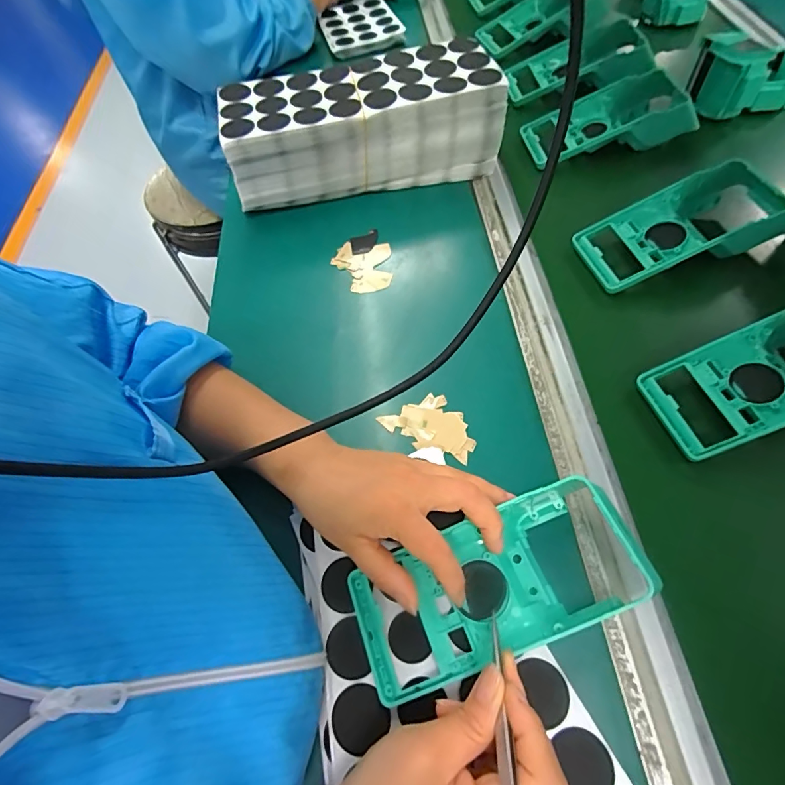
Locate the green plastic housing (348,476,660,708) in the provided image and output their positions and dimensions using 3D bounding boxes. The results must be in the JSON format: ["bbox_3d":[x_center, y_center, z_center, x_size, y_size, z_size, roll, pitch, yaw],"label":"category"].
[{"bbox_3d":[0.076,0.124,0.295,0.197,0.032,0.087,-18,61,-16],"label":"green plastic housing"}]

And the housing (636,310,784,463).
[{"bbox_3d":[0.312,-0.018,0.354,0.205,0.052,0.085,-16,60,-6],"label":"housing"}]

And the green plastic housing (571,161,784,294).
[{"bbox_3d":[0.282,-0.160,0.439,0.176,0.058,0.092,-15,60,-5],"label":"green plastic housing"}]

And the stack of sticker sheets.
[{"bbox_3d":[-0.035,-0.306,0.523,0.301,0.100,0.123,-10,60,-2],"label":"stack of sticker sheets"}]

